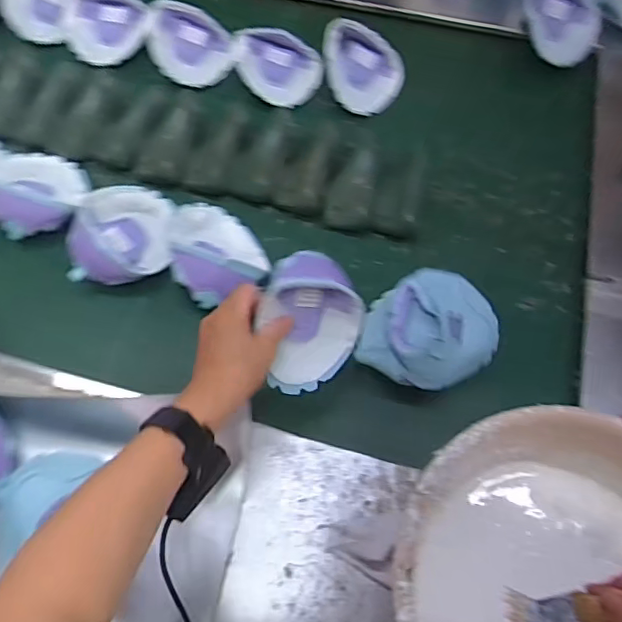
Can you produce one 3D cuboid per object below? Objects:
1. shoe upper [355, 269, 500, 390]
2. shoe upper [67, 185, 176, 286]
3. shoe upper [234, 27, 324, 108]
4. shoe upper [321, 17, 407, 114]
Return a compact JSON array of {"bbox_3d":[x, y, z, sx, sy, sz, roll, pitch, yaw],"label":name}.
[{"bbox_3d":[0.137,0.017,0.671,0.147,0.101,0.125,33,68,13],"label":"shoe upper"},{"bbox_3d":[-0.245,-0.107,0.753,0.124,0.054,0.145,-5,64,-4],"label":"shoe upper"},{"bbox_3d":[-0.056,-0.389,0.923,0.140,0.065,0.098,8,64,2],"label":"shoe upper"},{"bbox_3d":[0.088,-0.380,0.922,0.129,0.093,0.123,-7,65,-5],"label":"shoe upper"}]

